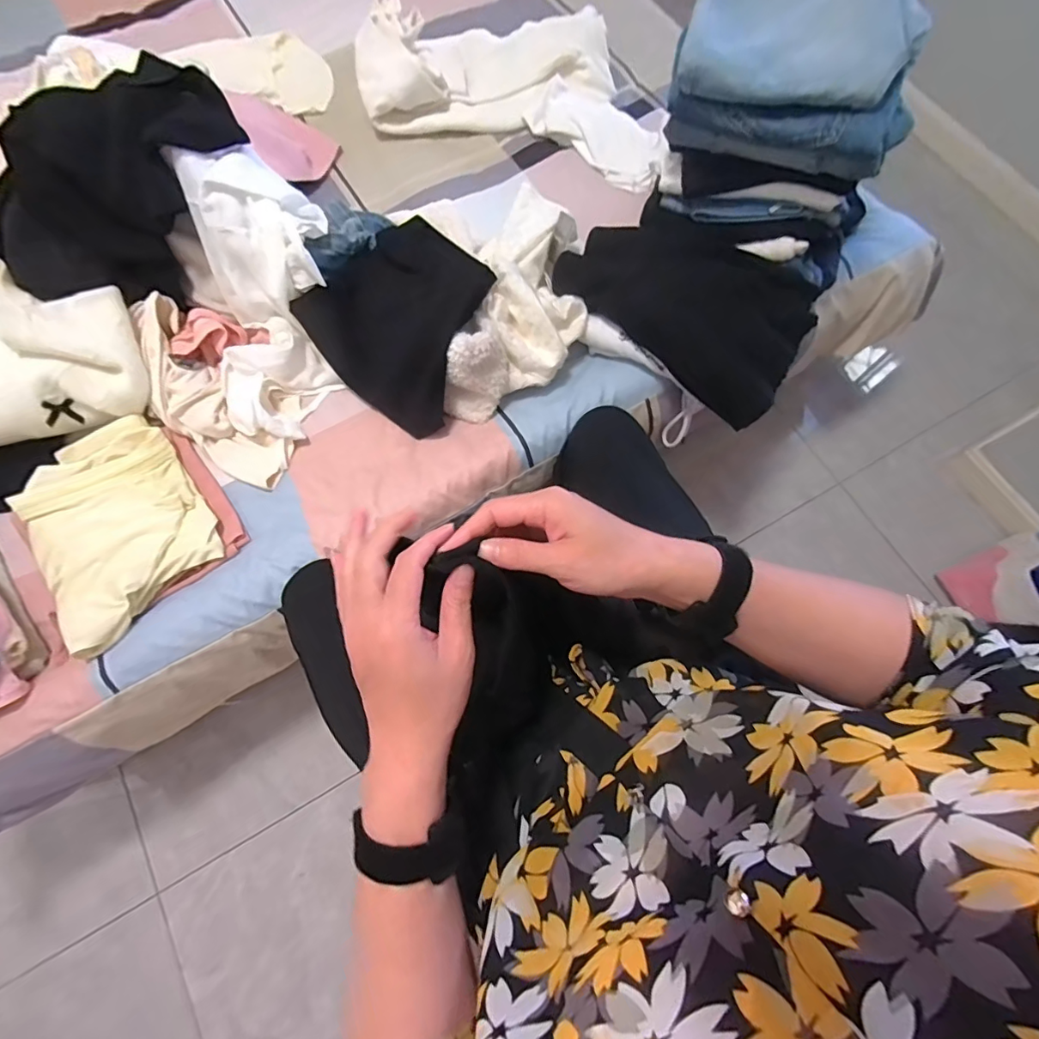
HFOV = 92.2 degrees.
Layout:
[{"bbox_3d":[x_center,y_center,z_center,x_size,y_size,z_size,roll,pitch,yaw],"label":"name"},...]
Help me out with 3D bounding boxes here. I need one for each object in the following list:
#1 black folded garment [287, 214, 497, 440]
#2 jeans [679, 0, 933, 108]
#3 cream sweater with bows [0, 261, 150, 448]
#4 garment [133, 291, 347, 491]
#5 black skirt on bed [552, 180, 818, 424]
[{"bbox_3d":[-0.170,-0.312,0.743,0.259,0.131,0.257,35,76,11],"label":"black folded garment"},{"bbox_3d":[0.352,-0.640,0.620,0.250,0.053,0.286,14,73,5],"label":"jeans"},{"bbox_3d":[-0.676,-0.239,0.691,0.252,0.085,0.238,-20,97,-7],"label":"cream sweater with bows"},{"bbox_3d":[-0.437,-0.215,0.751,0.280,0.078,0.225,29,75,9],"label":"garment"},{"bbox_3d":[0.258,-0.342,0.736,0.367,0.089,0.241,40,77,12],"label":"black skirt on bed"}]

